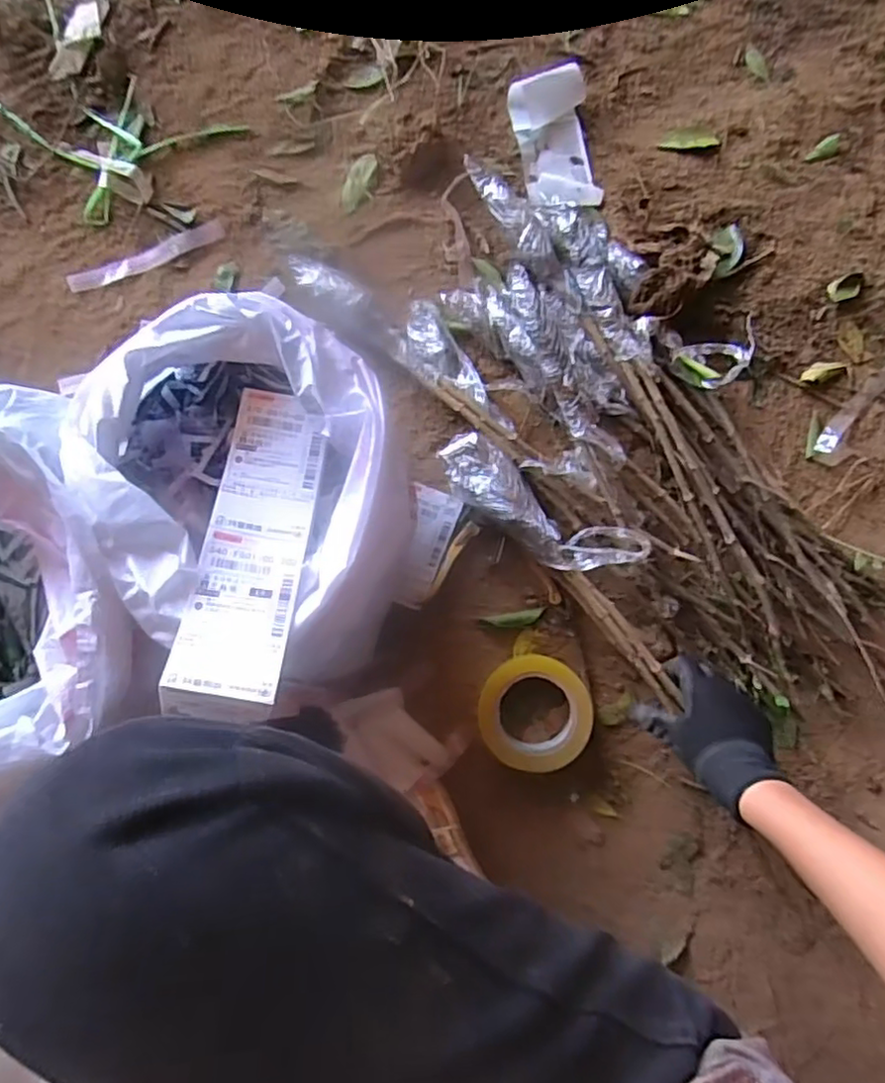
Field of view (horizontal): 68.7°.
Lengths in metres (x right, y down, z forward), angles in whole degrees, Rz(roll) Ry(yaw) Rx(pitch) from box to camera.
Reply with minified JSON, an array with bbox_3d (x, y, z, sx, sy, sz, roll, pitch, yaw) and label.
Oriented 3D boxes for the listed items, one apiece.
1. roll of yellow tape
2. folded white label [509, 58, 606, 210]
[{"bbox_3d":[0.093,0.175,0.666,0.108,0.054,0.112,0,85,-4],"label":"roll of yellow tape"},{"bbox_3d":[0.131,-0.452,0.734,0.083,0.037,0.155,-13,86,-5],"label":"folded white label"}]

